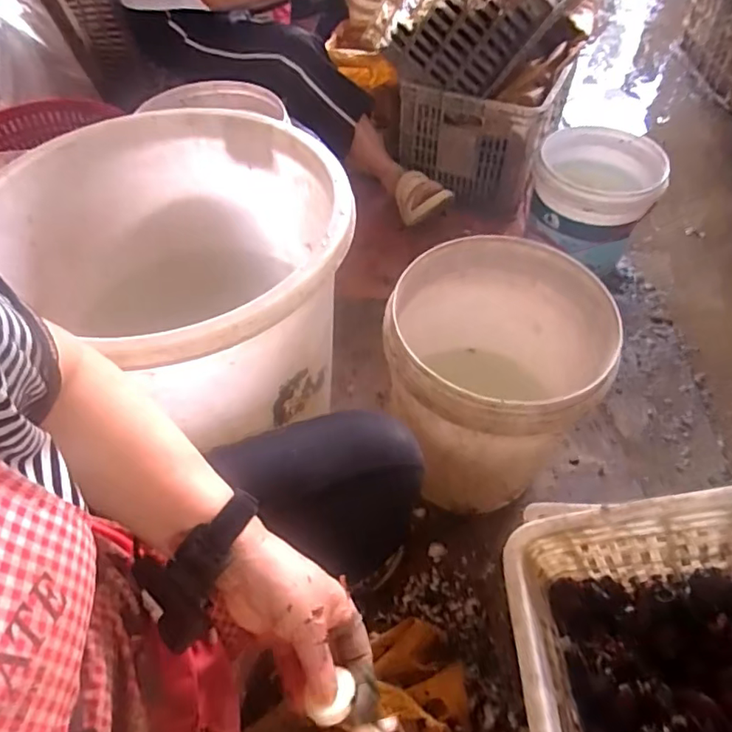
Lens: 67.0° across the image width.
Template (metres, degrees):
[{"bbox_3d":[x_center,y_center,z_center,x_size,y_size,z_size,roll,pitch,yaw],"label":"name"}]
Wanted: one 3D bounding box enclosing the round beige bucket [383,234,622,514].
[{"bbox_3d":[0.182,0.025,0.872,0.299,0.322,0.301,0,53,0],"label":"round beige bucket"}]

